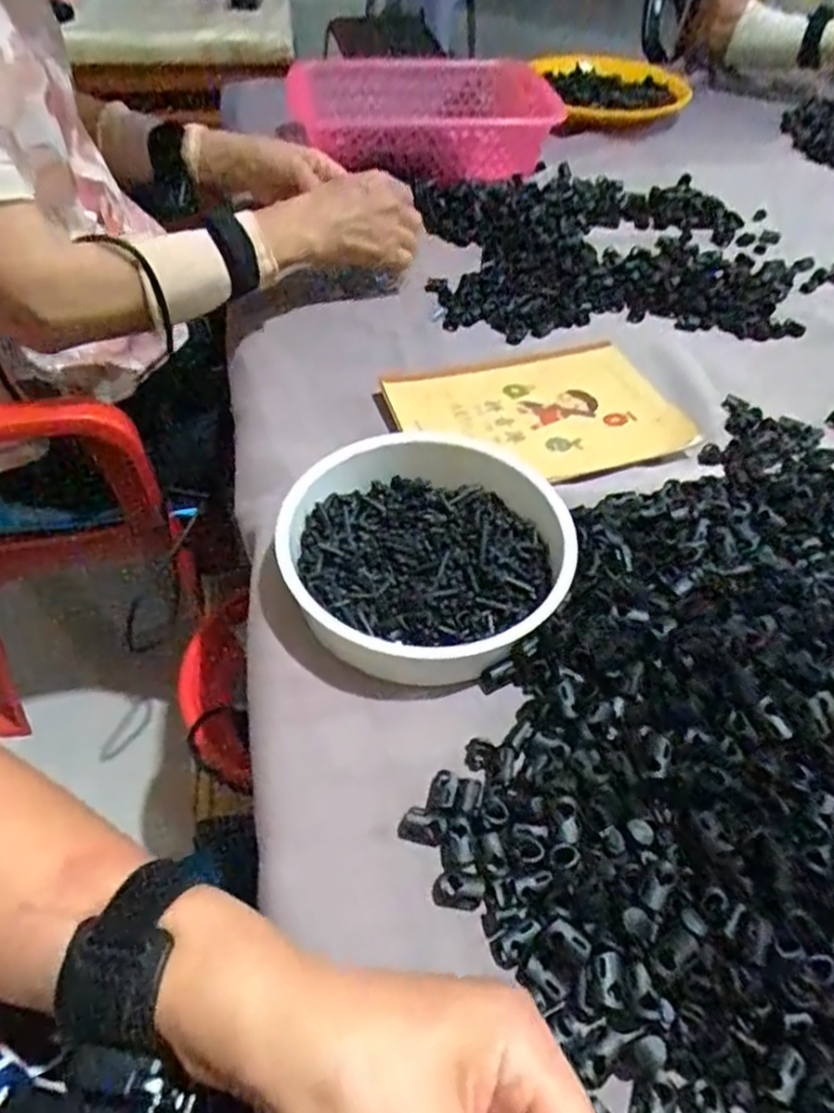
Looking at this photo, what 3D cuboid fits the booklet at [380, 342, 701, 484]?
[{"bbox_3d":[0.094,-0.106,0.549,0.197,0.014,0.145,-17,52,-16],"label":"booklet"}]

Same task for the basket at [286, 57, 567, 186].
[{"bbox_3d":[0.022,-0.497,0.823,0.312,0.066,0.216,-6,50,-7],"label":"basket"}]

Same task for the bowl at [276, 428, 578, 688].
[{"bbox_3d":[0.006,-0.002,0.413,0.163,0.047,0.154,1,50,-1],"label":"bowl"}]

